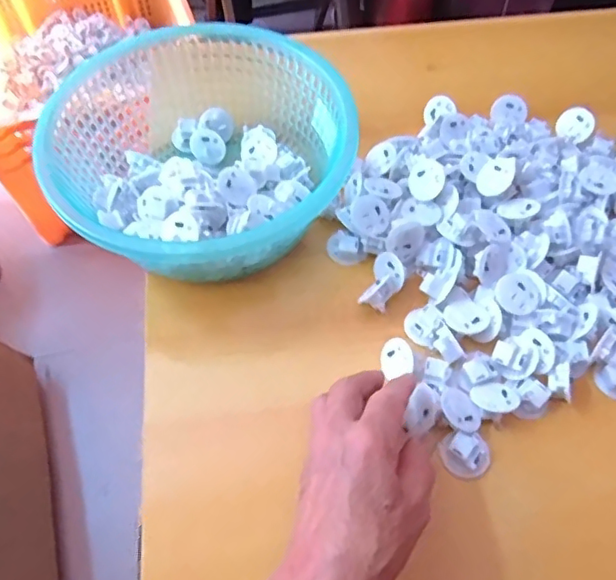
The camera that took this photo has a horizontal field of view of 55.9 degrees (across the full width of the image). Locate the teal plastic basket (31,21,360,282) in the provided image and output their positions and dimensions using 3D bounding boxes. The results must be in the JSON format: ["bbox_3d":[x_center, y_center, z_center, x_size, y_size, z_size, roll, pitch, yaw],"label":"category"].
[{"bbox_3d":[-0.089,-0.110,0.483,0.231,0.091,0.213,0,59,0],"label":"teal plastic basket"}]

